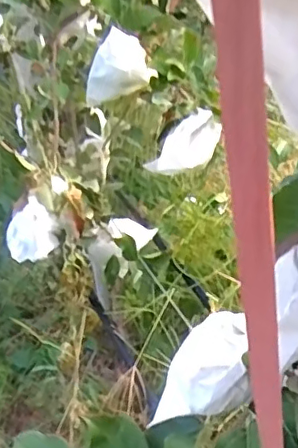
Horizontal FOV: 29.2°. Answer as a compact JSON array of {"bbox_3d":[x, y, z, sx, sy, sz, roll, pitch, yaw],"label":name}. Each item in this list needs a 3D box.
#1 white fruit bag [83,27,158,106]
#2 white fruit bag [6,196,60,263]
[{"bbox_3d":[-0.054,-0.263,0.966,0.113,0.115,0.054,-16,37,-13],"label":"white fruit bag"},{"bbox_3d":[-0.212,0.006,1.012,0.087,0.104,0.079,-17,38,-15],"label":"white fruit bag"}]

